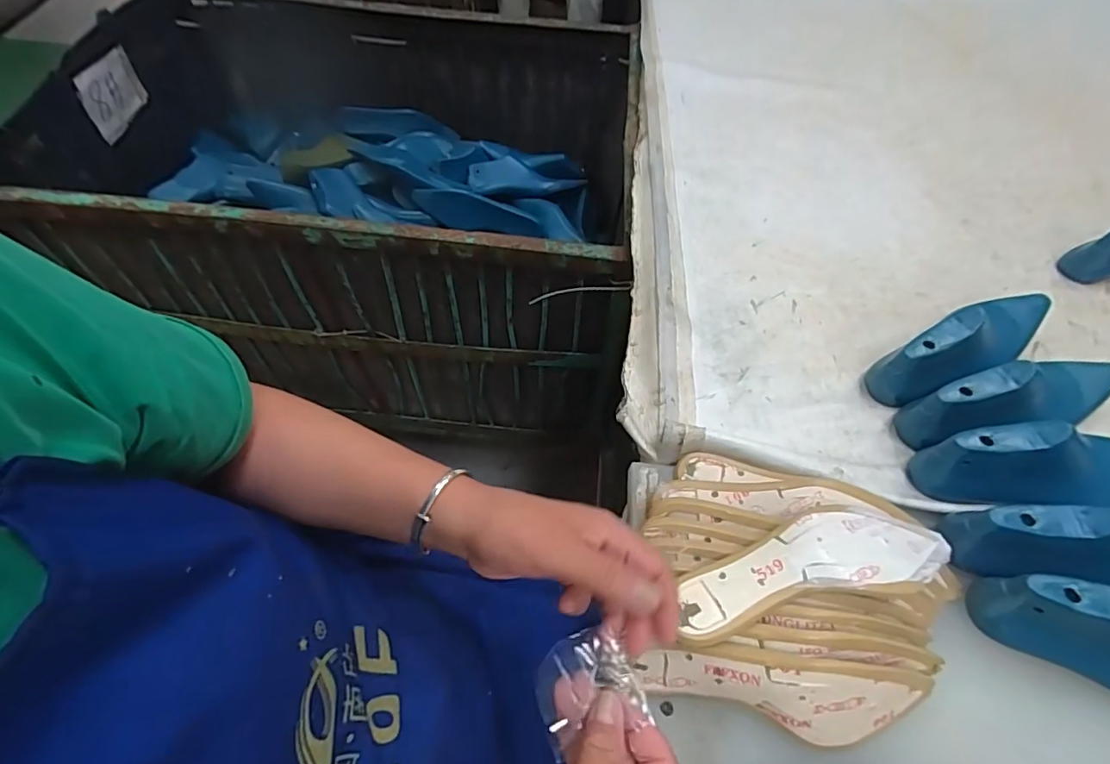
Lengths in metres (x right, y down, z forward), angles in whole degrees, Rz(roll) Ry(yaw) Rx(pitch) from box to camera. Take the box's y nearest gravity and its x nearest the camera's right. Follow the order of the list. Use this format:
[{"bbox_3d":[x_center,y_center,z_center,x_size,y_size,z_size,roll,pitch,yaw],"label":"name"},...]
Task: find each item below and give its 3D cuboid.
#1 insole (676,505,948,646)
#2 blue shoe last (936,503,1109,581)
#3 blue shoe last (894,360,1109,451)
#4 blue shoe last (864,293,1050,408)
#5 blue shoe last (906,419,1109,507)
[{"bbox_3d":[0.200,0.137,0.410,0.228,0.034,0.067,-10,57,-9],"label":"insole"},{"bbox_3d":[0.476,0.144,0.452,0.266,0.089,0.073,3,56,-1],"label":"blue shoe last"},{"bbox_3d":[0.471,0.015,0.531,0.261,0.086,0.069,-14,58,-12],"label":"blue shoe last"},{"bbox_3d":[0.464,-0.050,0.584,0.268,0.086,0.067,-26,61,-18],"label":"blue shoe last"},{"bbox_3d":[0.477,0.077,0.496,0.258,0.088,0.070,-3,56,-5],"label":"blue shoe last"}]

